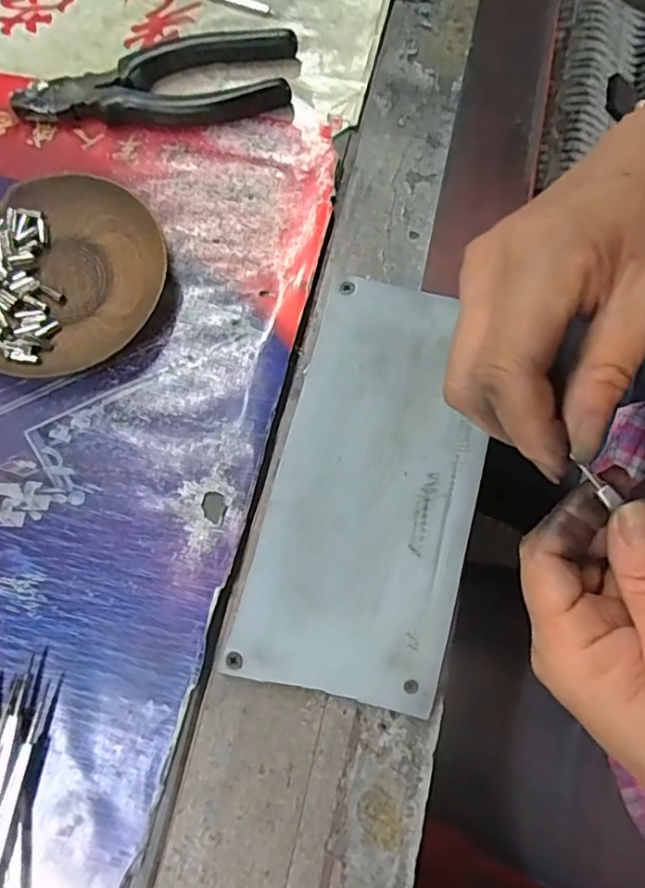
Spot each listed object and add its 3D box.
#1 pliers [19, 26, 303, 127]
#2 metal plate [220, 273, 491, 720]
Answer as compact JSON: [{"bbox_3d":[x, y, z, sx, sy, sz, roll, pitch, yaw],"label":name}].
[{"bbox_3d":[-0.097,-0.214,0.349,0.161,0.015,0.054,-6,74,0],"label":"pliers"},{"bbox_3d":[0.026,0.015,0.280,0.091,0.005,0.196,14,75,5],"label":"metal plate"}]

